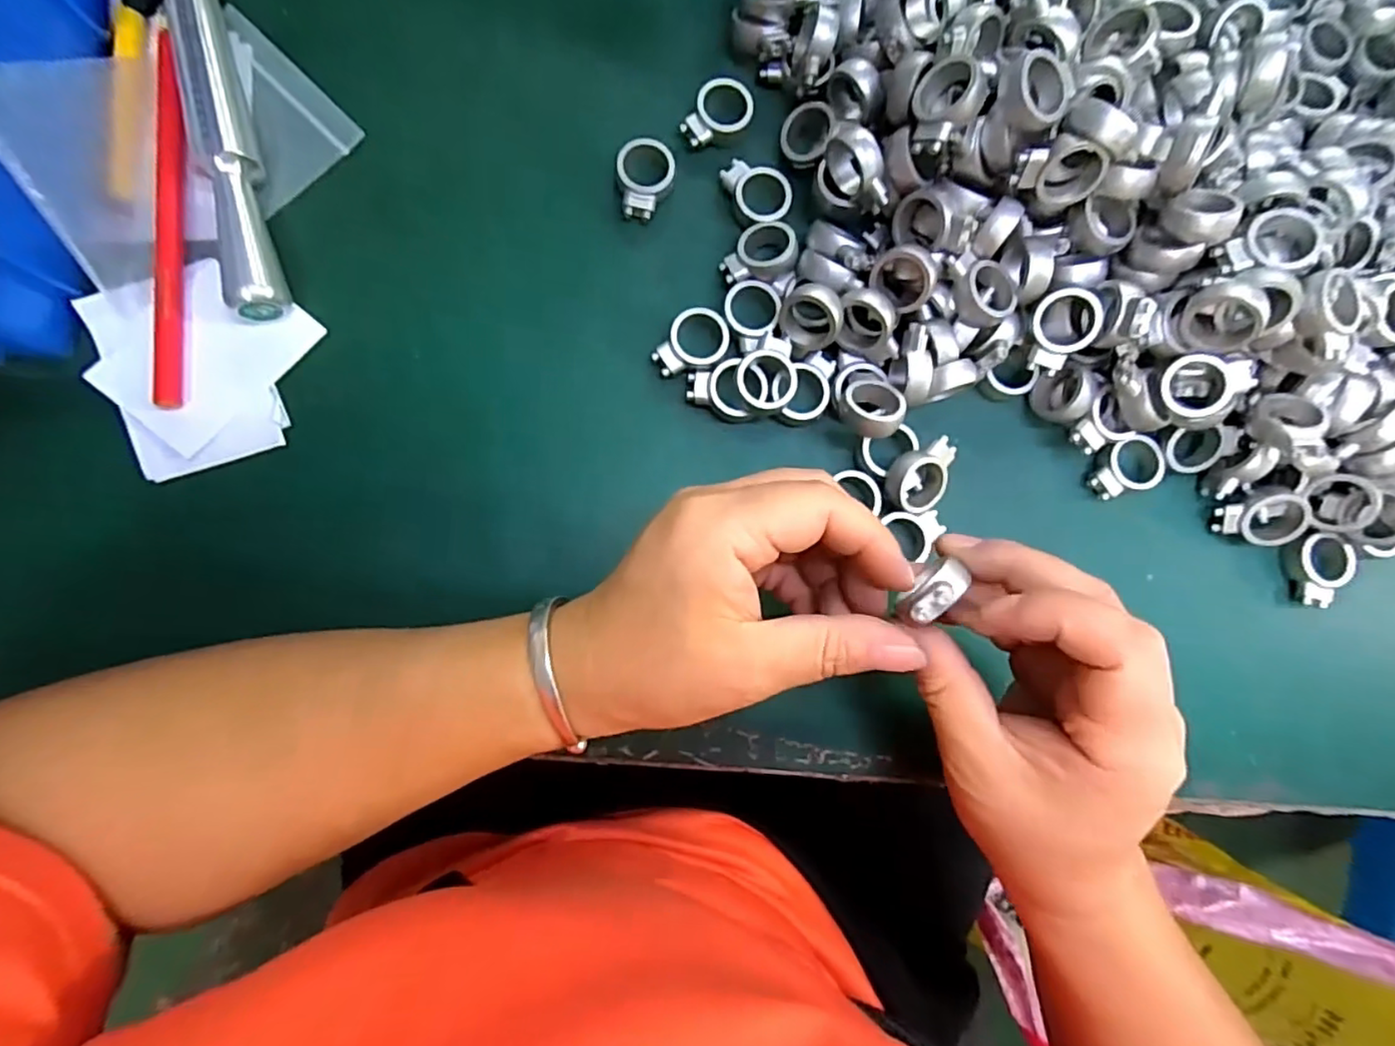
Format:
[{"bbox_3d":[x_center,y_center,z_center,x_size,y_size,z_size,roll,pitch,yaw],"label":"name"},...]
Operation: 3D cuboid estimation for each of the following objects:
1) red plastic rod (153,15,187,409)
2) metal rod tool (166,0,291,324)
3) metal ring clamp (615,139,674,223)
[{"bbox_3d":[-0.212,-0.123,0.248,0.013,0.010,0.154,0,86,-5],"label":"red plastic rod"},{"bbox_3d":[-0.200,-0.192,0.254,0.018,0.019,0.226,-14,87,-6],"label":"metal rod tool"},{"bbox_3d":[-0.024,-0.151,0.275,0.024,0.010,0.033,12,85,-4],"label":"metal ring clamp"}]

